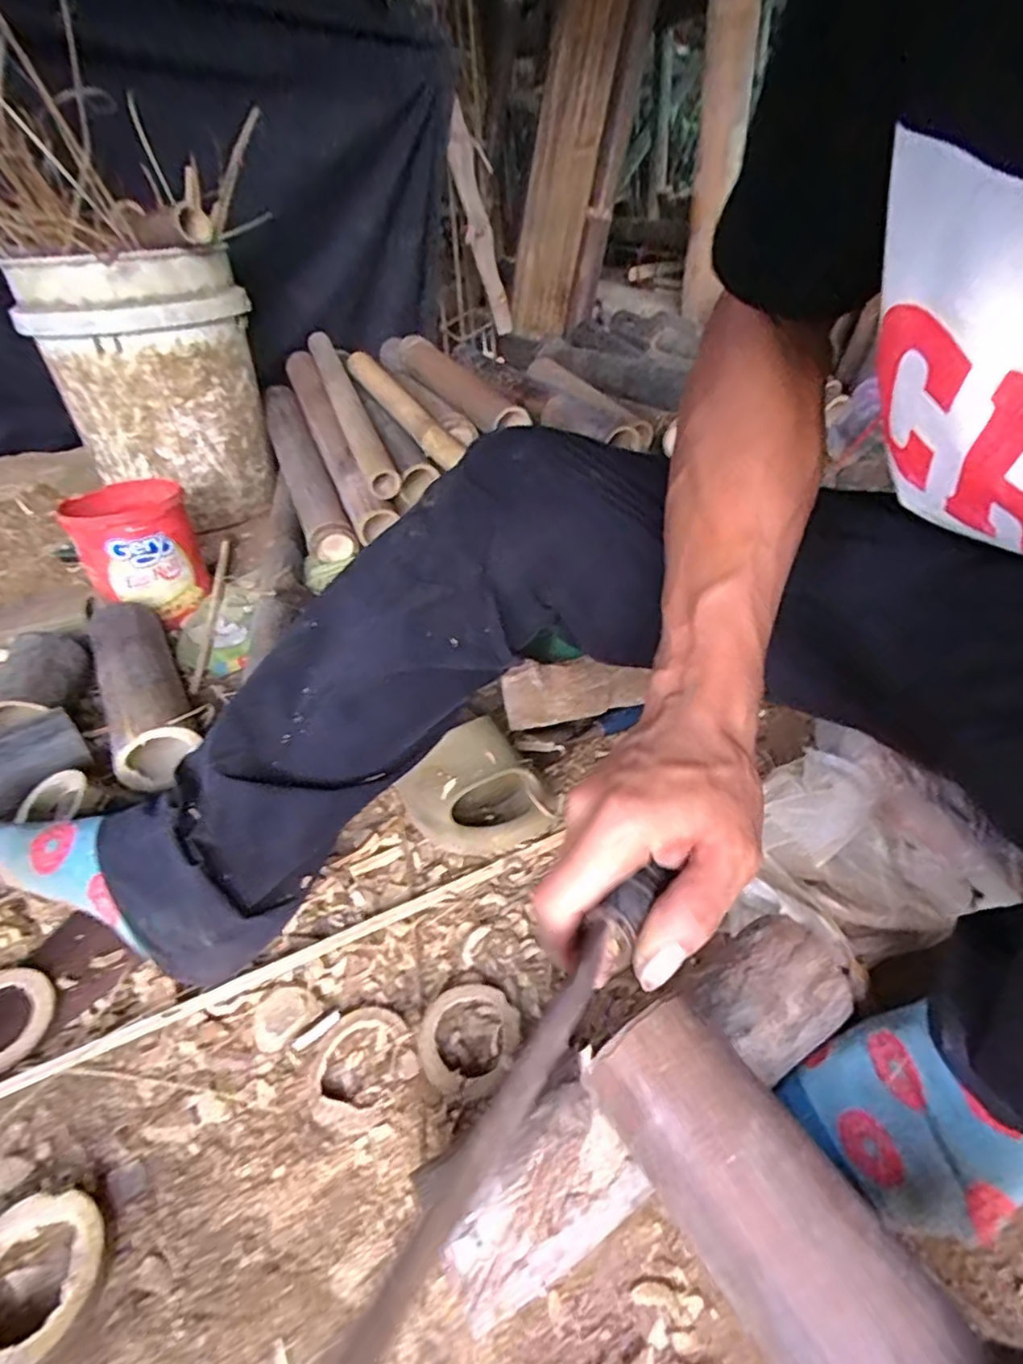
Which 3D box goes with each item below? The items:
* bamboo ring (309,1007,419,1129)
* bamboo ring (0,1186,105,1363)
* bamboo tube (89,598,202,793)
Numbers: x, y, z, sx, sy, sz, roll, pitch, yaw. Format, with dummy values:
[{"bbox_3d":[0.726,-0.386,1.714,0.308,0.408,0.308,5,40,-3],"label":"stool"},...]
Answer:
[{"bbox_3d":[-0.098,0.246,0.413,0.065,0.005,0.069,-3,41,3],"label":"bamboo ring"},{"bbox_3d":[-0.252,0.314,0.337,0.068,0.021,0.074,-3,41,3],"label":"bamboo ring"},{"bbox_3d":[-0.396,-0.004,0.675,0.081,0.071,0.287,-26,45,-22],"label":"bamboo tube"}]

